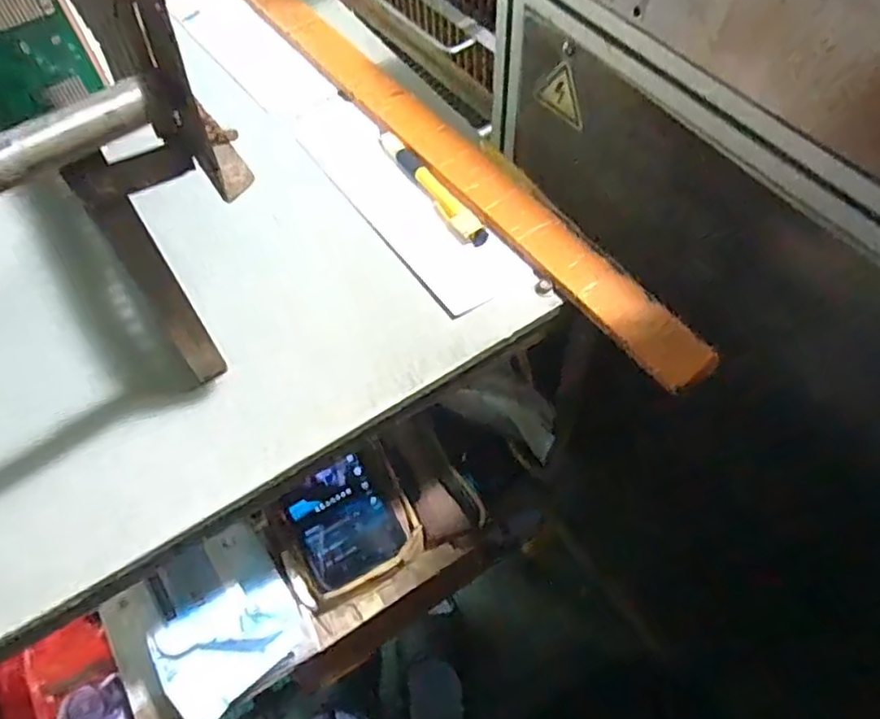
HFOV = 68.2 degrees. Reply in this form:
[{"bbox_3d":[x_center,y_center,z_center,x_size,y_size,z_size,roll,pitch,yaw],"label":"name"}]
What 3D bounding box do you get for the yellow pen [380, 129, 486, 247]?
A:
[{"bbox_3d":[-0.009,-0.115,0.428,0.017,0.009,0.119,-31,62,-13],"label":"yellow pen"}]

